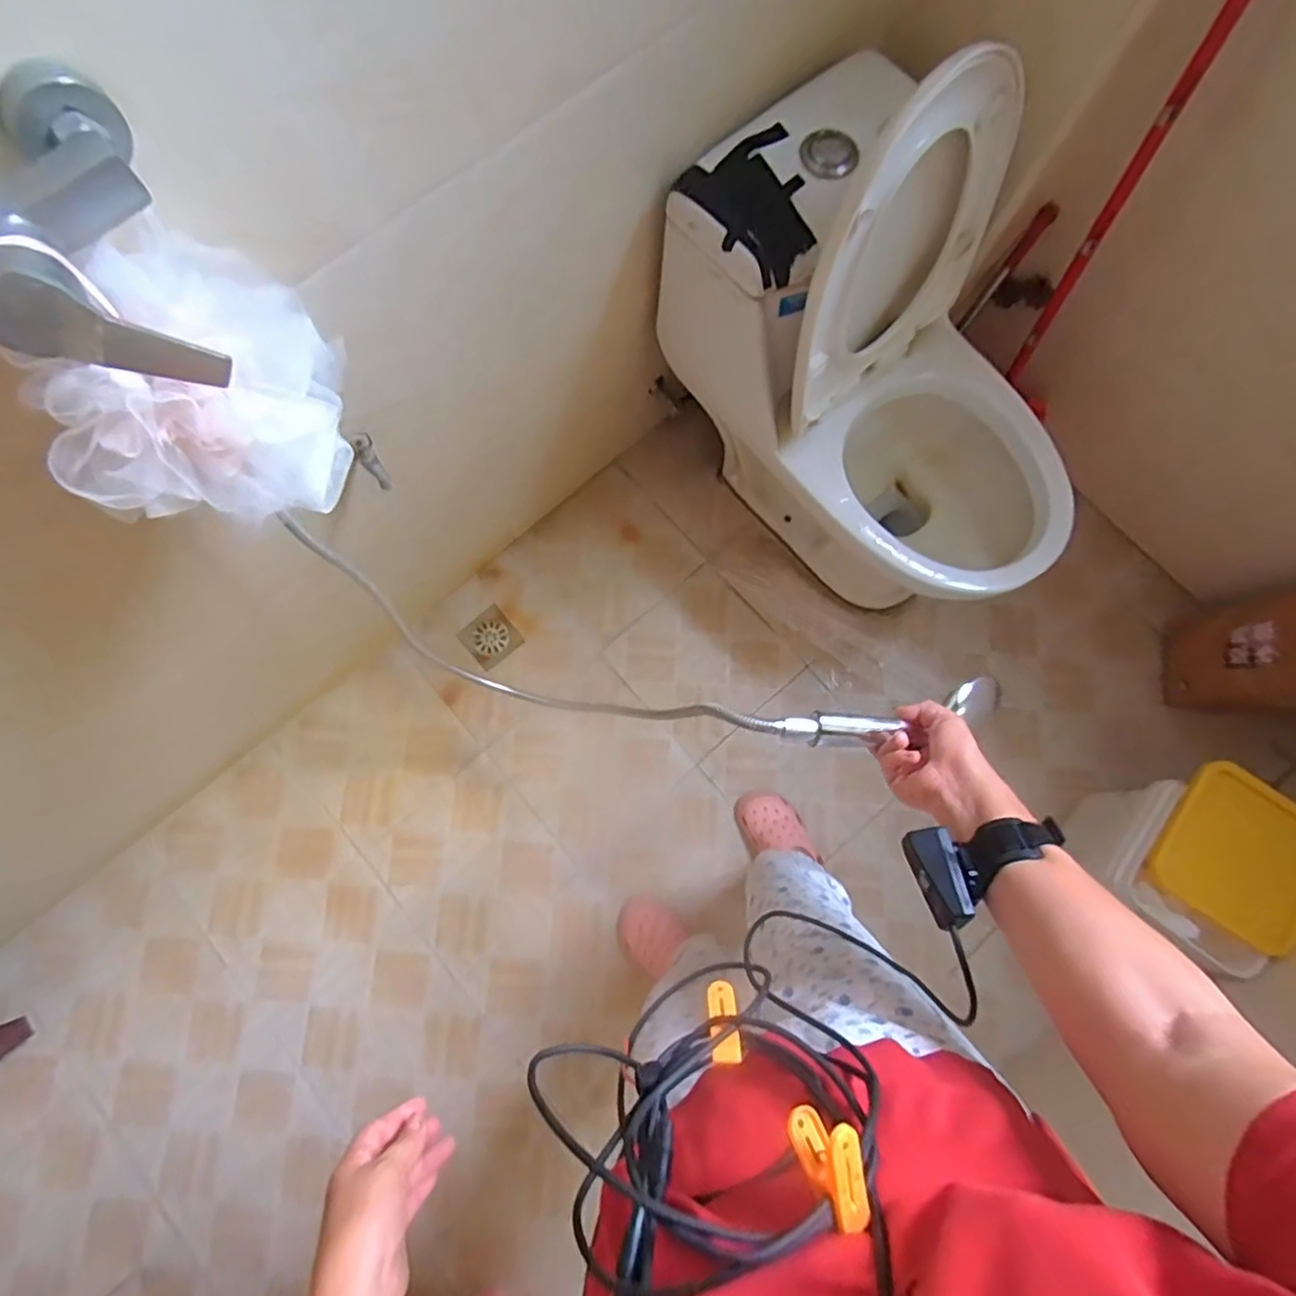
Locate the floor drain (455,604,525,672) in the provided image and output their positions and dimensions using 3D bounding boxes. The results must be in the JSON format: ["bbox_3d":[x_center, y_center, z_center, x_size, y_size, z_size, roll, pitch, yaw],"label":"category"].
[{"bbox_3d":[-0.321,-0.022,1.345,0.105,0.008,0.100,-41,92,-22],"label":"floor drain"}]

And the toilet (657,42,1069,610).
[{"bbox_3d":[0.356,-0.368,1.024,0.346,0.746,0.637,-41,83,-9],"label":"toilet"}]

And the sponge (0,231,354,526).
[{"bbox_3d":[-0.323,-0.199,0.485,0.156,0.130,0.196,-3,79,-2],"label":"sponge"}]

